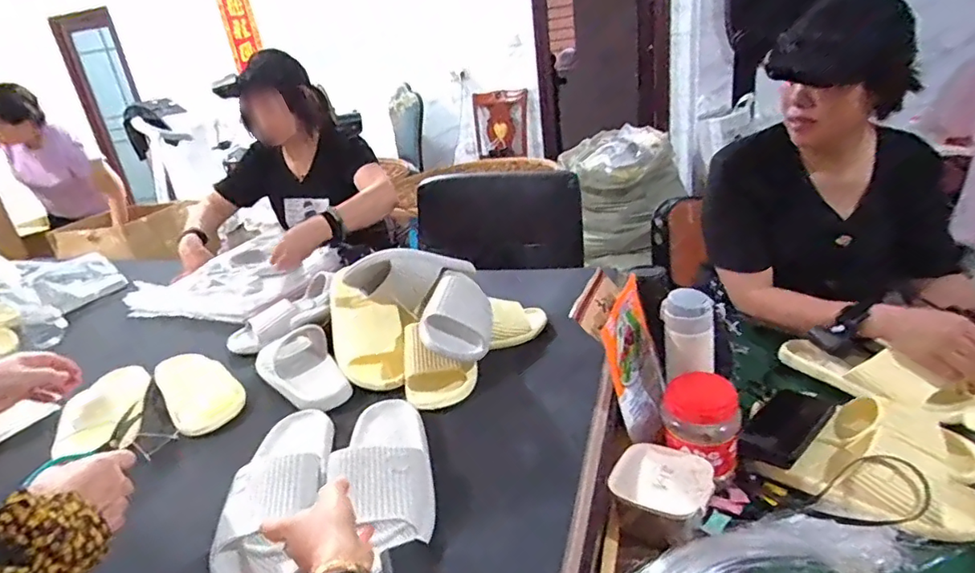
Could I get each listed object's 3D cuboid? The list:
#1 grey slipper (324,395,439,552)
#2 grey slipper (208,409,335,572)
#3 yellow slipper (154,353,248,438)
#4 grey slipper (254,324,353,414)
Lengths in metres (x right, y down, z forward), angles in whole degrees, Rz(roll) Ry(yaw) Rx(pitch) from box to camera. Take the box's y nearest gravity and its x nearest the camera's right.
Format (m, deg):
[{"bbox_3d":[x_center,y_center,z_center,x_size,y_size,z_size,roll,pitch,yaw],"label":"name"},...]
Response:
[{"bbox_3d":[-0.121,0.202,0.645,0.098,0.084,0.231,-11,15,-8],"label":"grey slipper"},{"bbox_3d":[-0.244,0.224,0.628,0.096,0.074,0.286,-7,23,0],"label":"grey slipper"},{"bbox_3d":[-0.470,0.168,0.883,0.106,0.056,0.219,-24,28,-33],"label":"yellow slipper"},{"bbox_3d":[-0.308,0.121,0.889,0.111,0.065,0.241,-23,28,-32],"label":"grey slipper"}]

